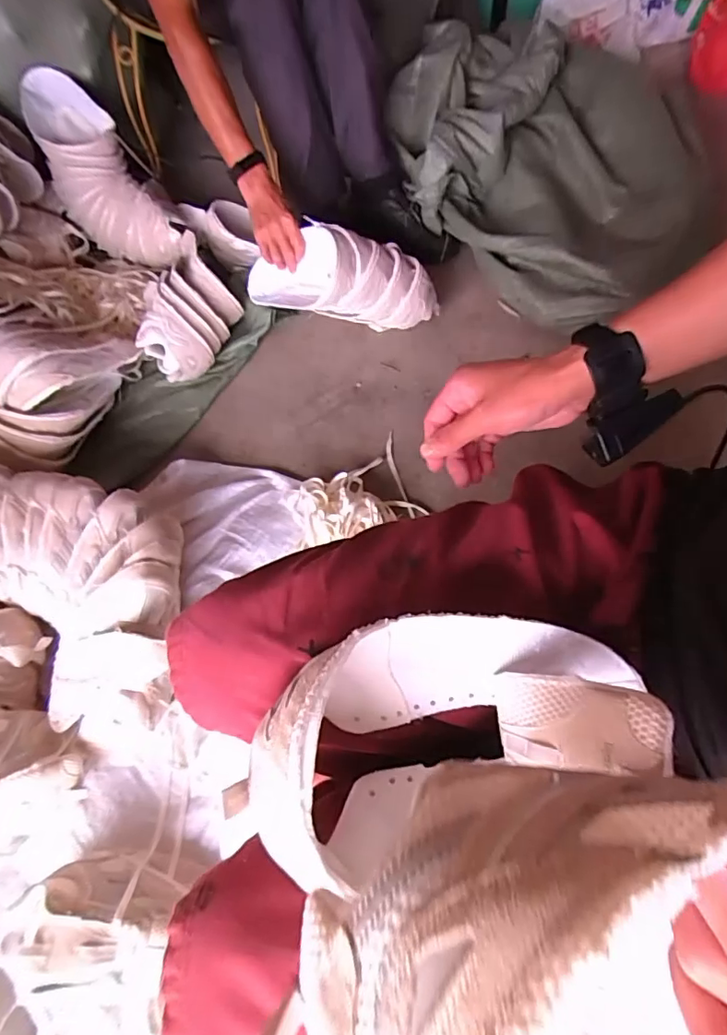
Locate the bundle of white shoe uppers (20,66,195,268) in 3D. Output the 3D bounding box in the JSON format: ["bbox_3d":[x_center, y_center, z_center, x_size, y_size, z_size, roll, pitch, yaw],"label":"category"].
[{"bbox_3d":[-0.582,-0.761,1.155,0.191,0.156,0.490,-35,88,-13],"label":"bundle of white shoe uppers"}]

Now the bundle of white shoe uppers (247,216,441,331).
[{"bbox_3d":[-0.044,-0.472,1.068,0.376,0.189,0.120,-3,65,1],"label":"bundle of white shoe uppers"}]

